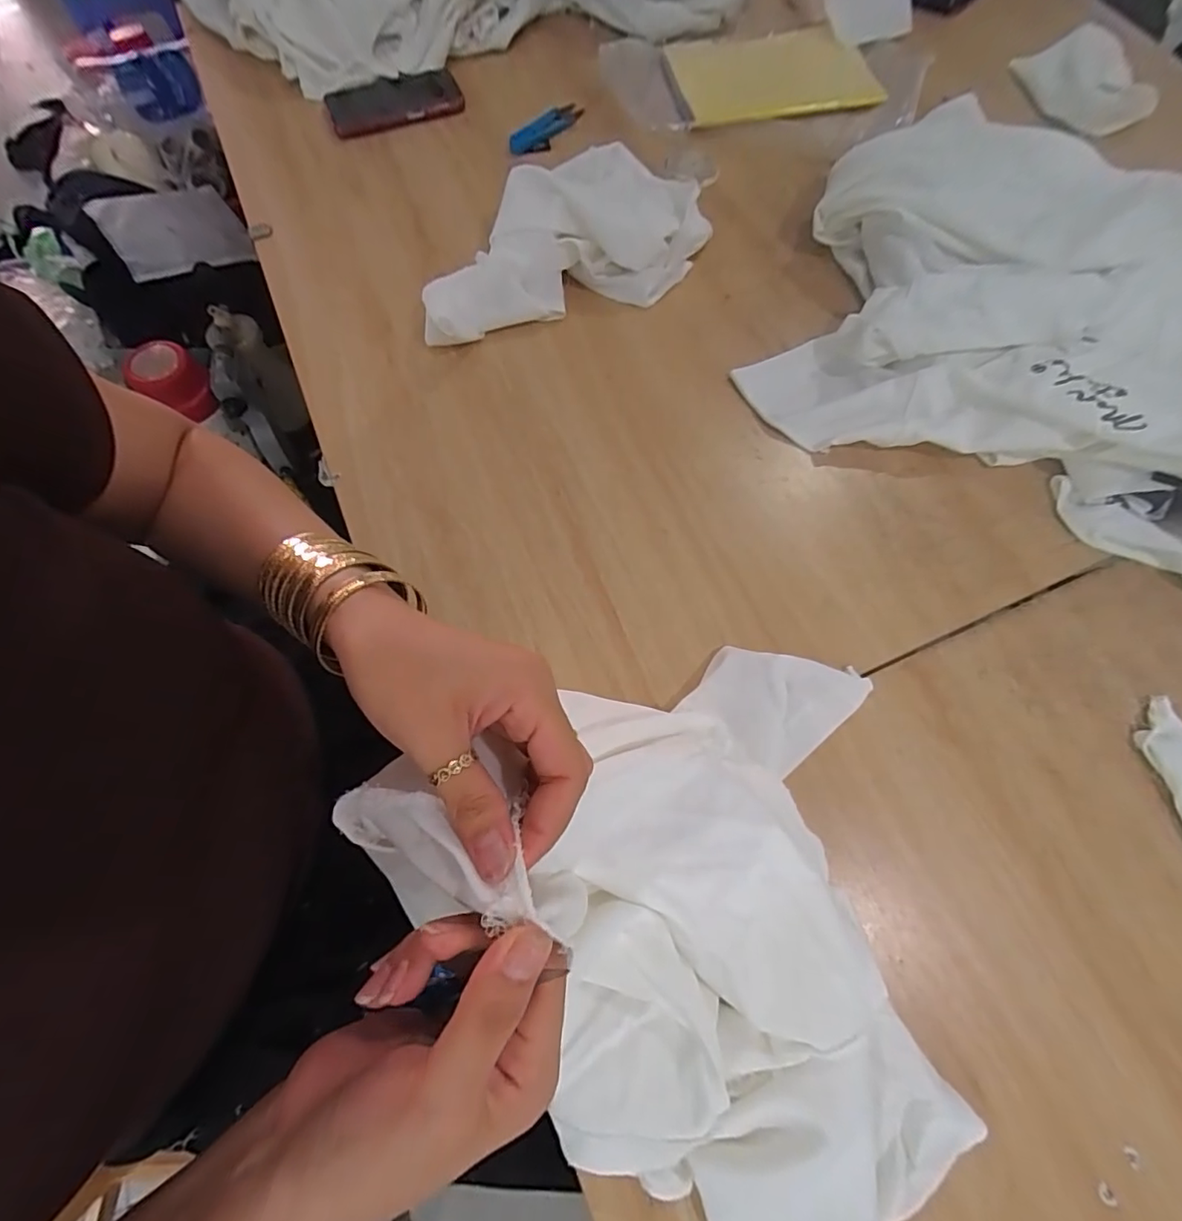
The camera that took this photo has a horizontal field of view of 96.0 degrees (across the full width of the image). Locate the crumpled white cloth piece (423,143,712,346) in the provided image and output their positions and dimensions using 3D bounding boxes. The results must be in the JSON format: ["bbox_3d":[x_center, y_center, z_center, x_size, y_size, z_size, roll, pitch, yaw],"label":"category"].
[{"bbox_3d":[-0.034,-0.361,0.541,0.306,0.071,0.166,-40,74,-13],"label":"crumpled white cloth piece"}]

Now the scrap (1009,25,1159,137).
[{"bbox_3d":[0.595,-0.641,0.638,0.086,0.048,0.163,-38,74,-13],"label":"scrap"}]

